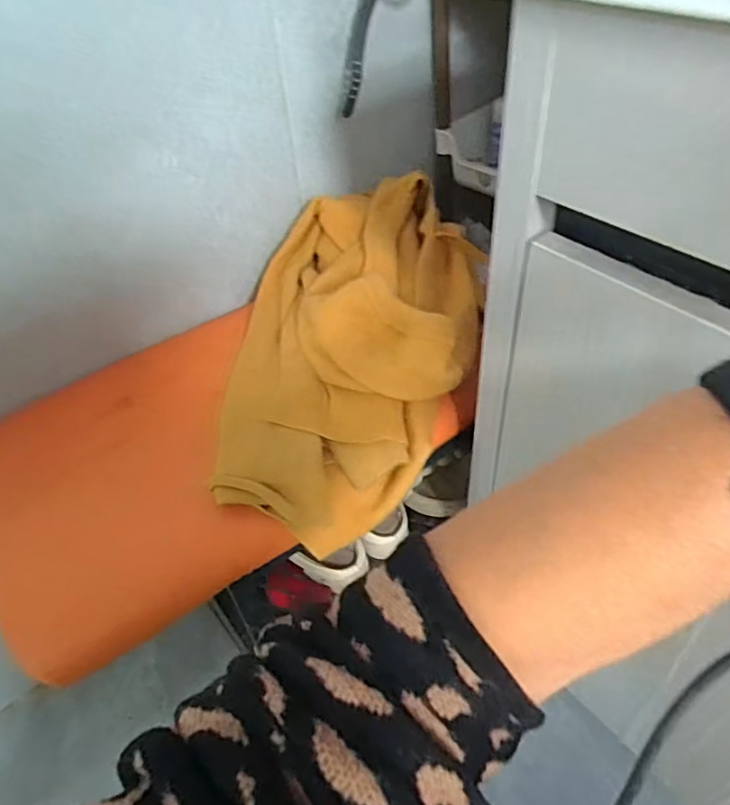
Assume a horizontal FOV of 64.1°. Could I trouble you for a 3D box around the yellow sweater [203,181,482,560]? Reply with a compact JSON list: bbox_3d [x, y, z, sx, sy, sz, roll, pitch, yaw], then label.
[{"bbox_3d":[-0.018,-0.085,0.573,0.224,0.110,0.400,-1,46,4],"label":"yellow sweater"}]

